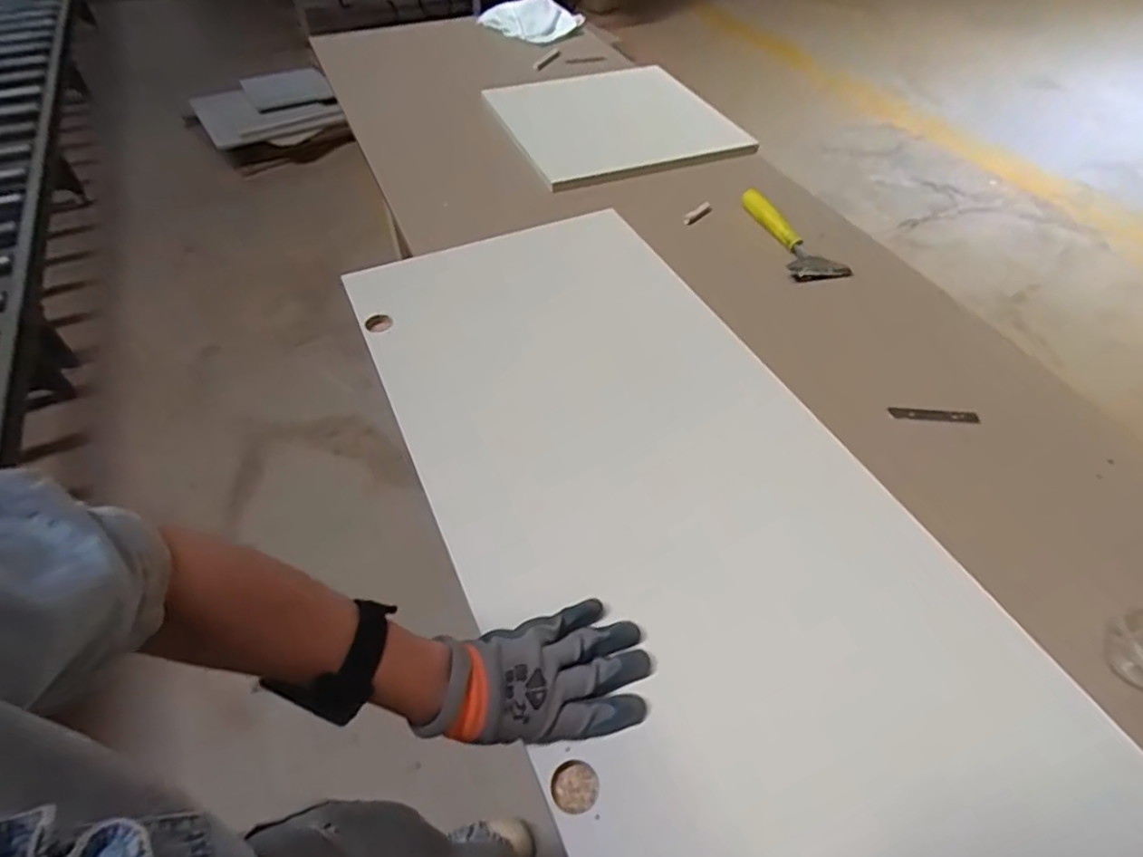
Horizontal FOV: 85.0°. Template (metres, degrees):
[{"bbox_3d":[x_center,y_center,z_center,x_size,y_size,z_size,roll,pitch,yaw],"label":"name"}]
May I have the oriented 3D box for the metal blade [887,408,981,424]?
[{"bbox_3d":[0.414,-0.014,0.713,0.099,0.004,0.014,3,62,1],"label":"metal blade"}]

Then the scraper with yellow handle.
[{"bbox_3d":[0.328,-0.287,0.915,0.085,0.029,0.207,-9,50,-9],"label":"scraper with yellow handle"}]

